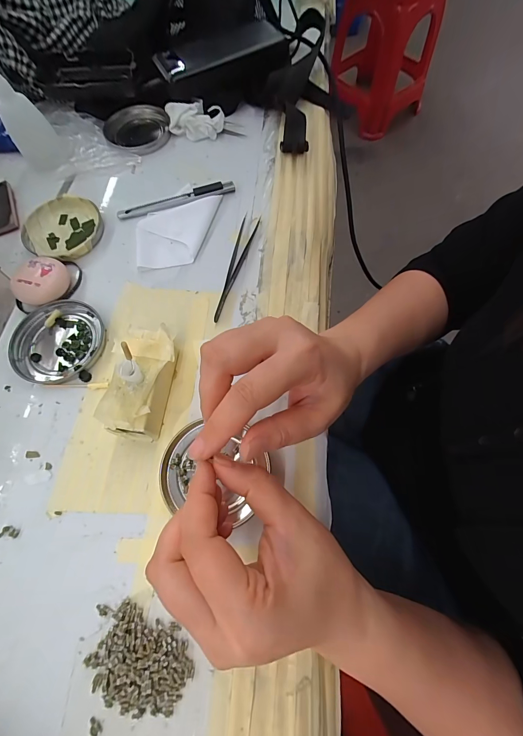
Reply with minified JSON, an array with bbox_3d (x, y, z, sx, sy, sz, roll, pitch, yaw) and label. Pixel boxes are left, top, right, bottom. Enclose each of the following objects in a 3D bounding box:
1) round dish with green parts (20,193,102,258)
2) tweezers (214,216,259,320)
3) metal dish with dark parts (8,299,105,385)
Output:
[{"bbox_3d":[-0.204,-0.146,0.321,0.082,0.011,0.073,27,72,11],"label":"round dish with green parts"},{"bbox_3d":[-0.027,-0.099,0.301,0.015,0.005,0.124,15,70,7],"label":"tweezers"},{"bbox_3d":[-0.181,-0.024,0.276,0.076,0.008,0.077,0,69,1],"label":"metal dish with dark parts"}]

